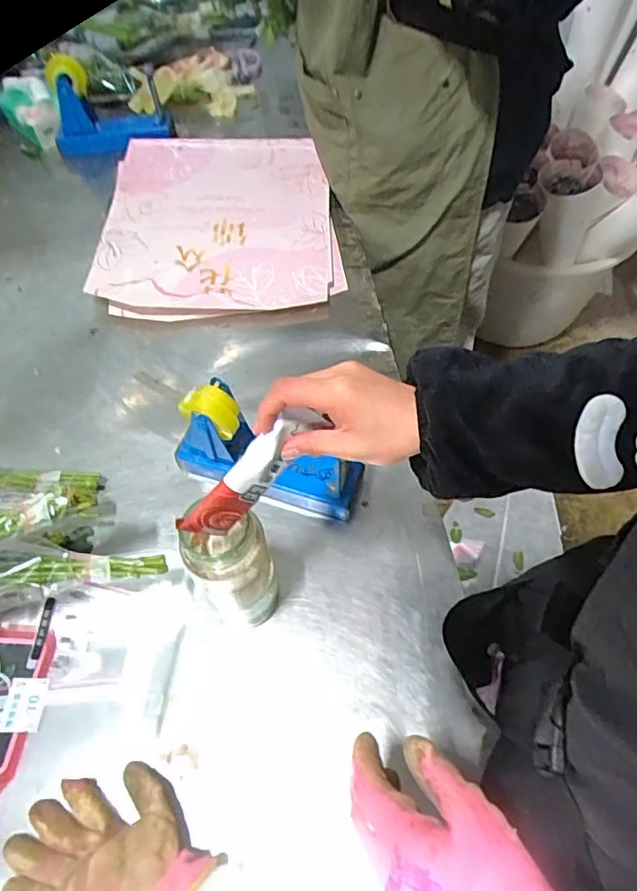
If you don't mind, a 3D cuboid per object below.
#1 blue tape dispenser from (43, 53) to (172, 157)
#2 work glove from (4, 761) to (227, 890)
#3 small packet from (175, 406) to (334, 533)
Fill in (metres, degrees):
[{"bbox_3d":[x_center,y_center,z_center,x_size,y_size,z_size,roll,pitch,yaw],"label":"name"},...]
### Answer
[{"bbox_3d":[-0.346,-0.550,0.919,0.189,0.130,0.079,-7,57,-5],"label":"blue tape dispenser"},{"bbox_3d":[-0.161,0.306,0.430,0.162,0.061,0.106,-10,57,-7],"label":"work glove"},{"bbox_3d":[-0.051,0.021,0.413,0.126,0.032,0.024,-46,62,13],"label":"small packet"}]

